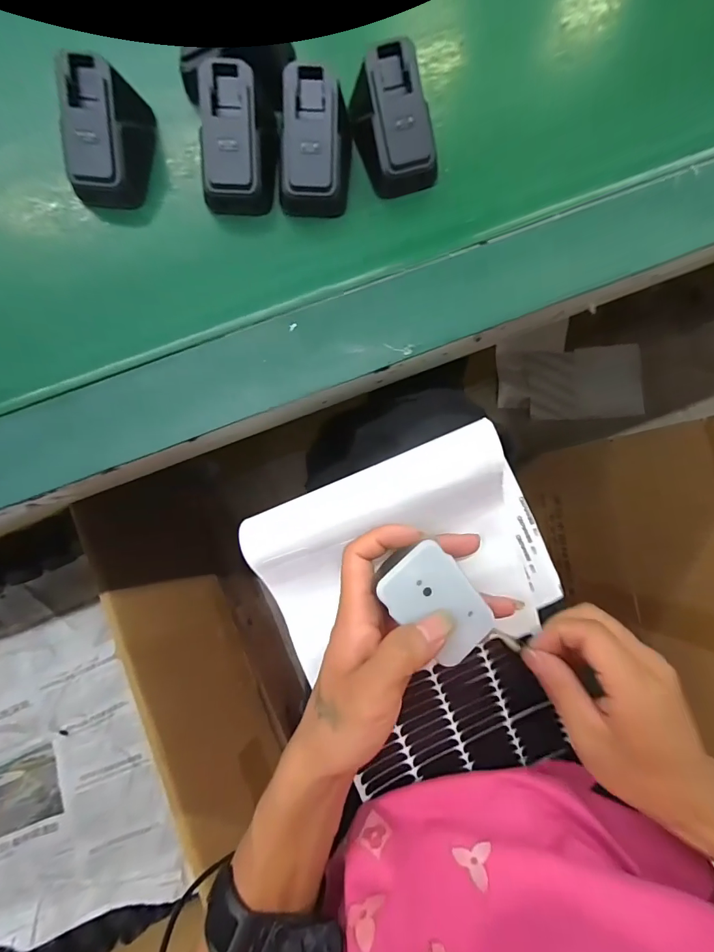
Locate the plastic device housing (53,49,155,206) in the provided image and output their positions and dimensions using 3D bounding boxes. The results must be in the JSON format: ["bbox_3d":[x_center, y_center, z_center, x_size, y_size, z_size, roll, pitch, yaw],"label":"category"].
[{"bbox_3d":[-0.148,-0.200,0.244,0.038,0.039,0.065,3,87,-2],"label":"plastic device housing"}]

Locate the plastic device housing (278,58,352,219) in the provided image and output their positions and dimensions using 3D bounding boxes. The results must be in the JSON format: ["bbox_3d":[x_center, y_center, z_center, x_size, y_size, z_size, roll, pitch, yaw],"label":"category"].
[{"bbox_3d":[-0.024,-0.195,0.246,0.039,0.033,0.063,6,87,-1],"label":"plastic device housing"}]

